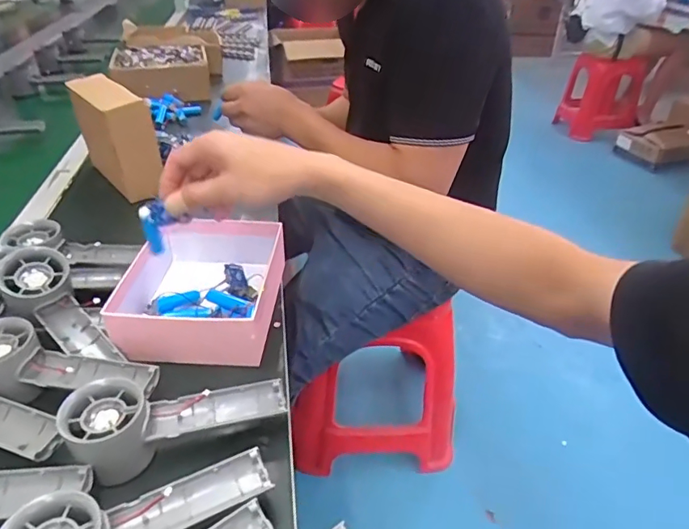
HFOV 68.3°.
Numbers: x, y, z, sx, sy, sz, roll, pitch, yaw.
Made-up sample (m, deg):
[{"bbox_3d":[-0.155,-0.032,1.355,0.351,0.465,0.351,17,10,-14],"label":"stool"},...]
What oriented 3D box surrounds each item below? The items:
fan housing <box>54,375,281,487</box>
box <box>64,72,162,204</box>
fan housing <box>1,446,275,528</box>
[{"bbox_3d":[-0.126,0.117,0.397,0.156,0.061,0.056,-13,38,-19],"label":"fan housing"},{"bbox_3d":[-0.327,-0.185,0.725,0.140,0.128,0.060,31,45,34],"label":"box"},{"bbox_3d":[-0.126,0.163,0.322,0.156,0.036,0.053,-8,35,-33],"label":"fan housing"}]

